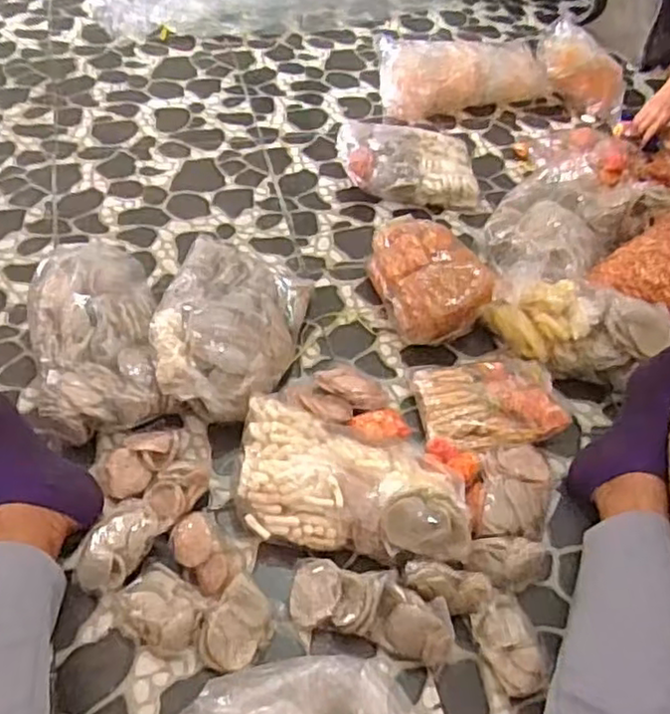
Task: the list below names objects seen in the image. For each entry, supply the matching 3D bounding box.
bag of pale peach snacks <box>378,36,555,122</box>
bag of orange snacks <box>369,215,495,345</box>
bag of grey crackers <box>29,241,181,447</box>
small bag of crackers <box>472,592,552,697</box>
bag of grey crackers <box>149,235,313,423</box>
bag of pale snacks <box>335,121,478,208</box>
[{"bbox_3d":[0.292,-0.627,1.504,0.380,0.128,0.118,-14,53,-17],"label":"bag of pale peach snacks"},{"bbox_3d":[0.148,-0.124,1.096,0.130,0.118,0.213,-15,54,-17],"label":"bag of orange snacks"},{"bbox_3d":[-0.340,-0.030,0.958,0.175,0.115,0.292,-12,53,-16],"label":"bag of grey crackers"},{"bbox_3d":[0.203,0.333,0.778,0.071,0.039,0.106,-10,52,-14],"label":"small bag of crackers"},{"bbox_3d":[-0.158,-0.045,0.995,0.198,0.113,0.302,13,50,4],"label":"bag of grey crackers"},{"bbox_3d":[0.140,-0.374,1.315,0.260,0.087,0.163,-1,51,-7],"label":"bag of pale snacks"}]

